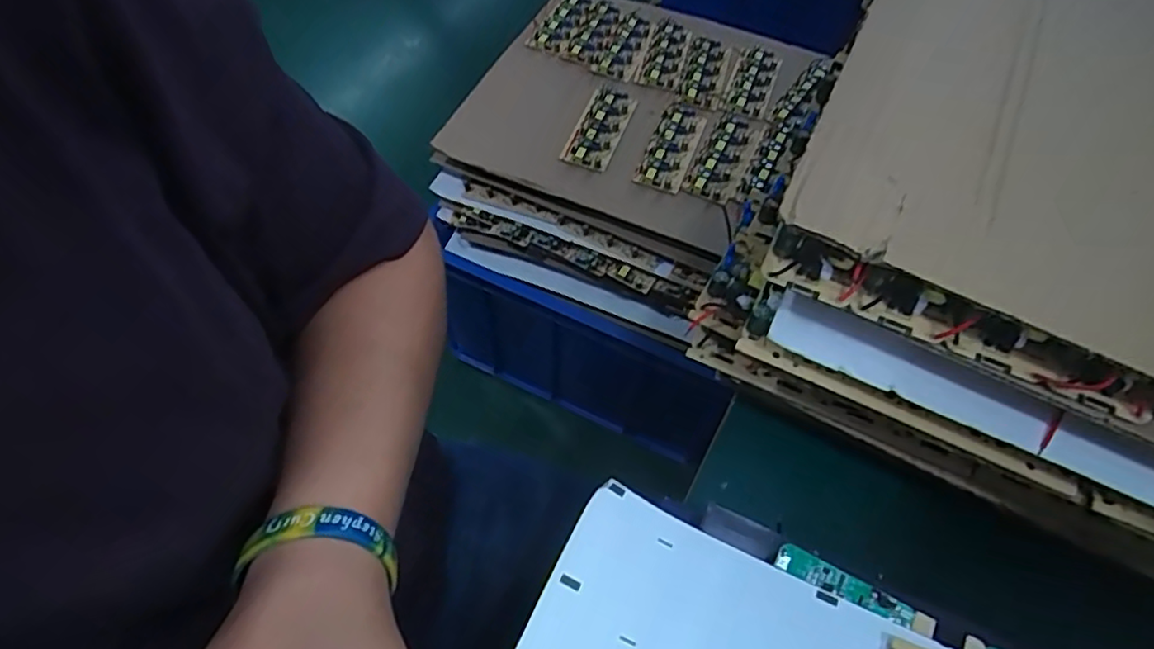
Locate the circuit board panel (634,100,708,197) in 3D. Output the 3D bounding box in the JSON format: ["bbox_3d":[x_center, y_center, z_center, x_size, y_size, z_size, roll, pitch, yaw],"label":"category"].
[{"bbox_3d":[0.123,-0.230,0.825,0.057,0.016,0.153,20,62,9],"label":"circuit board panel"}]

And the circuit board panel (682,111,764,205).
[{"bbox_3d":[0.186,-0.215,0.825,0.065,0.011,0.149,20,62,9],"label":"circuit board panel"}]

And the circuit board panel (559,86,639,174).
[{"bbox_3d":[0.030,-0.255,0.833,0.059,0.017,0.136,20,62,9],"label":"circuit board panel"}]

